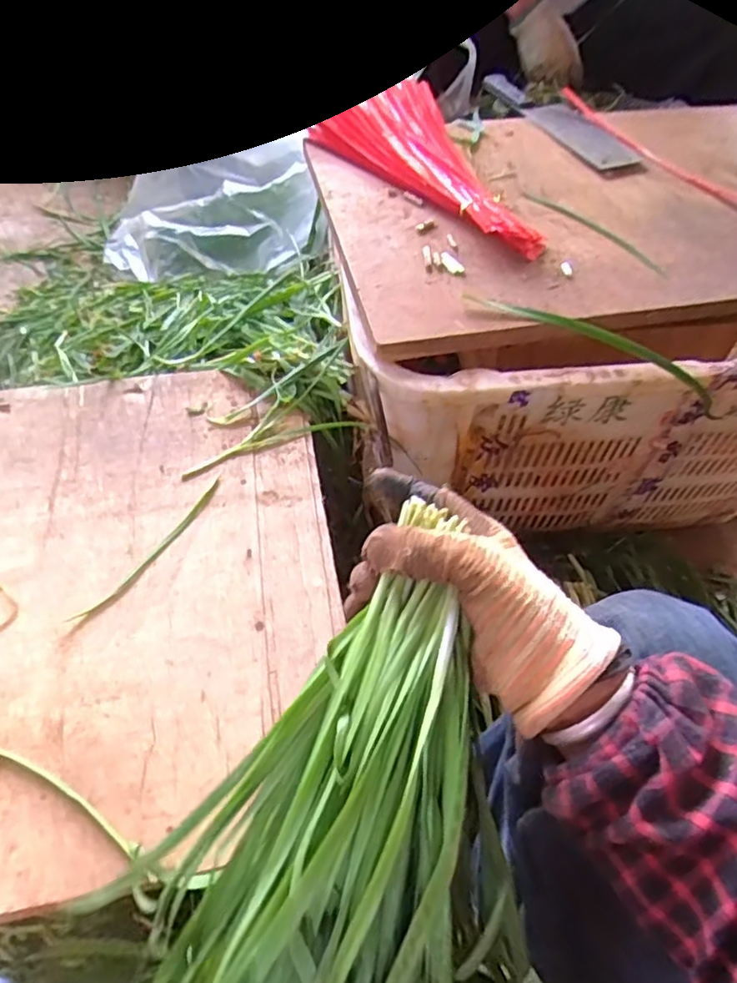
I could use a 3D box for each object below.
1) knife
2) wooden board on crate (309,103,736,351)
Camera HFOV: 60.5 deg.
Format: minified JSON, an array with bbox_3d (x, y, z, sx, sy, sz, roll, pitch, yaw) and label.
[{"bbox_3d":[0.239,-0.474,0.794,0.072,0.013,0.270,-20,59,-17],"label":"knife"},{"bbox_3d":[0.291,-0.320,0.690,0.658,0.032,0.374,-9,56,-11],"label":"wooden board on crate"}]

